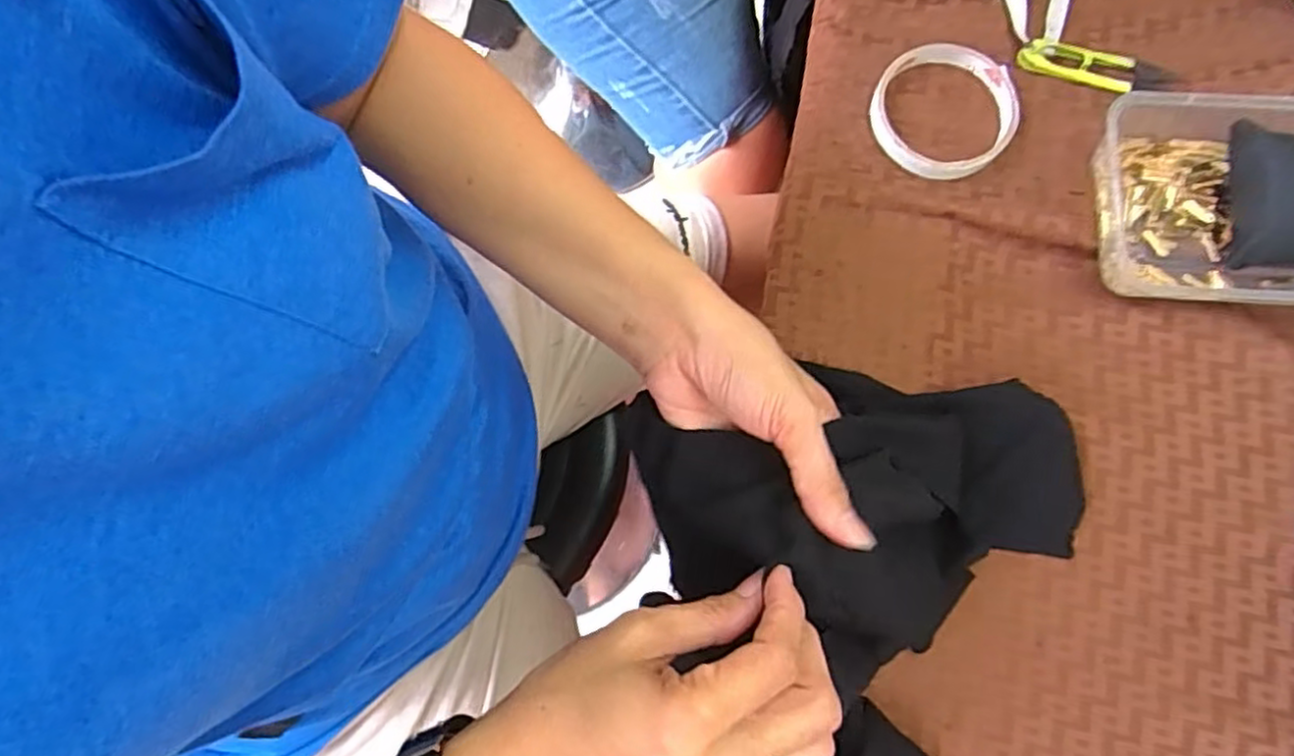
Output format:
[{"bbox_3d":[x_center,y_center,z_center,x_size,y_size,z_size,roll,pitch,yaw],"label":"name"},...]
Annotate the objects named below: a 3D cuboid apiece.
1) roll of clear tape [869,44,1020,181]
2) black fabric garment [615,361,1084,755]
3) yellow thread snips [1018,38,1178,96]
[{"bbox_3d":[0.179,-0.162,0.417,0.083,0.014,0.086,19,81,5],"label":"roll of clear tape"},{"bbox_3d":[0.122,0.144,0.333,0.229,0.098,0.294,1,80,1],"label":"black fabric garment"},{"bbox_3d":[0.279,-0.191,0.428,0.094,0.006,0.022,9,98,0],"label":"yellow thread snips"}]

